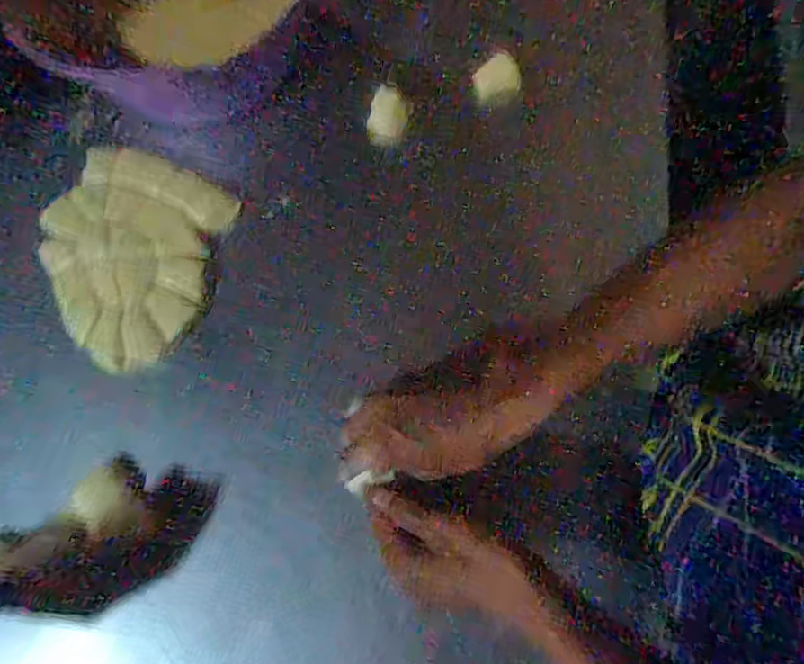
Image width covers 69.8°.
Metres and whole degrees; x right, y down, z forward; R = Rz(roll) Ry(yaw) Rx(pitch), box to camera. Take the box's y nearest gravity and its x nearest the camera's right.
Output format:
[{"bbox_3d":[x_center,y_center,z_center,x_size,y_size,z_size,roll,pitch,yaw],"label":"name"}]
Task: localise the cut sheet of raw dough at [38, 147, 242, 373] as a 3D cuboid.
[{"bbox_3d":[-0.259,-0.074,0.534,0.162,0.008,0.189,22,75,10],"label":"cut sheet of raw dough"}]

